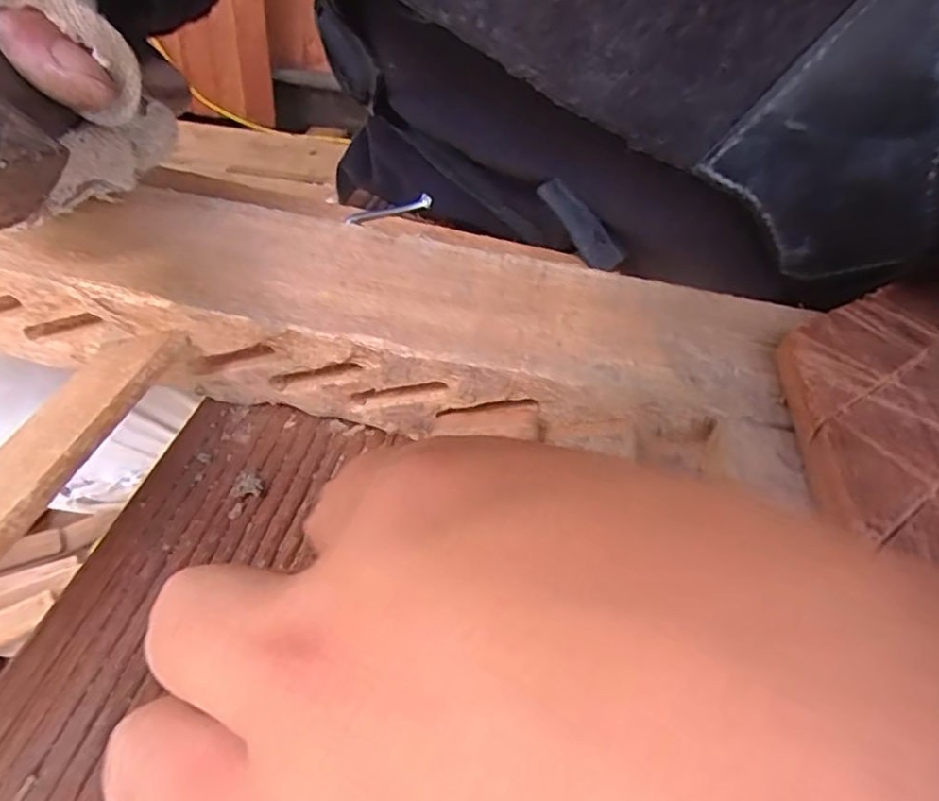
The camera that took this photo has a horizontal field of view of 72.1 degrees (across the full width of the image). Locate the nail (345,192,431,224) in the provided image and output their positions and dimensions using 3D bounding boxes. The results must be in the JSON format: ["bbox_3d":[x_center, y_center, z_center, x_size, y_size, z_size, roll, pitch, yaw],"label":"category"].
[{"bbox_3d":[-0.031,-0.074,0.249,0.035,0.004,0.004,-19,48,-27],"label":"nail"}]

